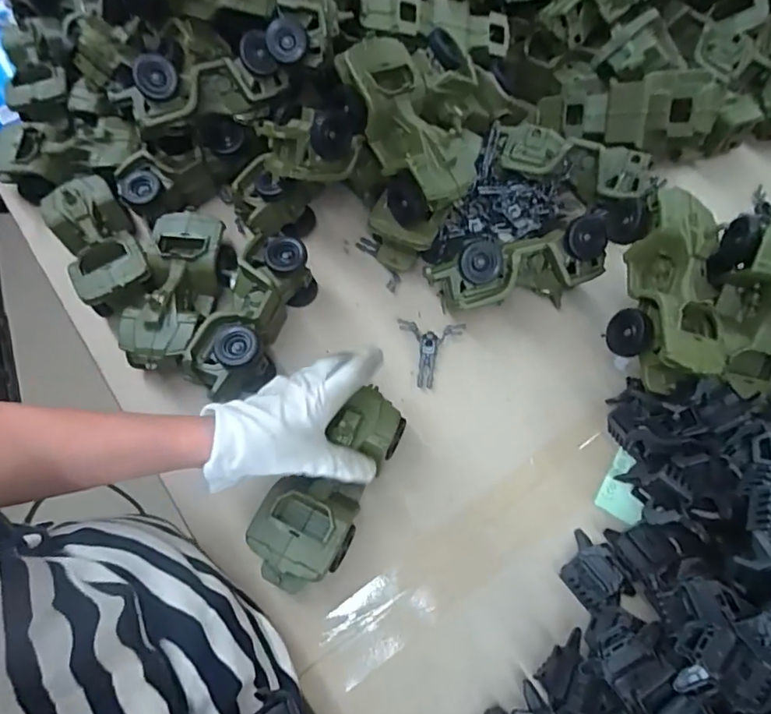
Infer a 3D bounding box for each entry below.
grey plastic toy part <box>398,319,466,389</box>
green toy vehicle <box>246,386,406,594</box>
[{"bbox_3d":[0.046,-0.004,0.589,0.070,0.009,0.075,8,67,6],"label":"grey plastic toy part"},{"bbox_3d":[-0.048,0.117,0.489,0.076,0.067,0.187,29,71,14],"label":"green toy vehicle"}]

